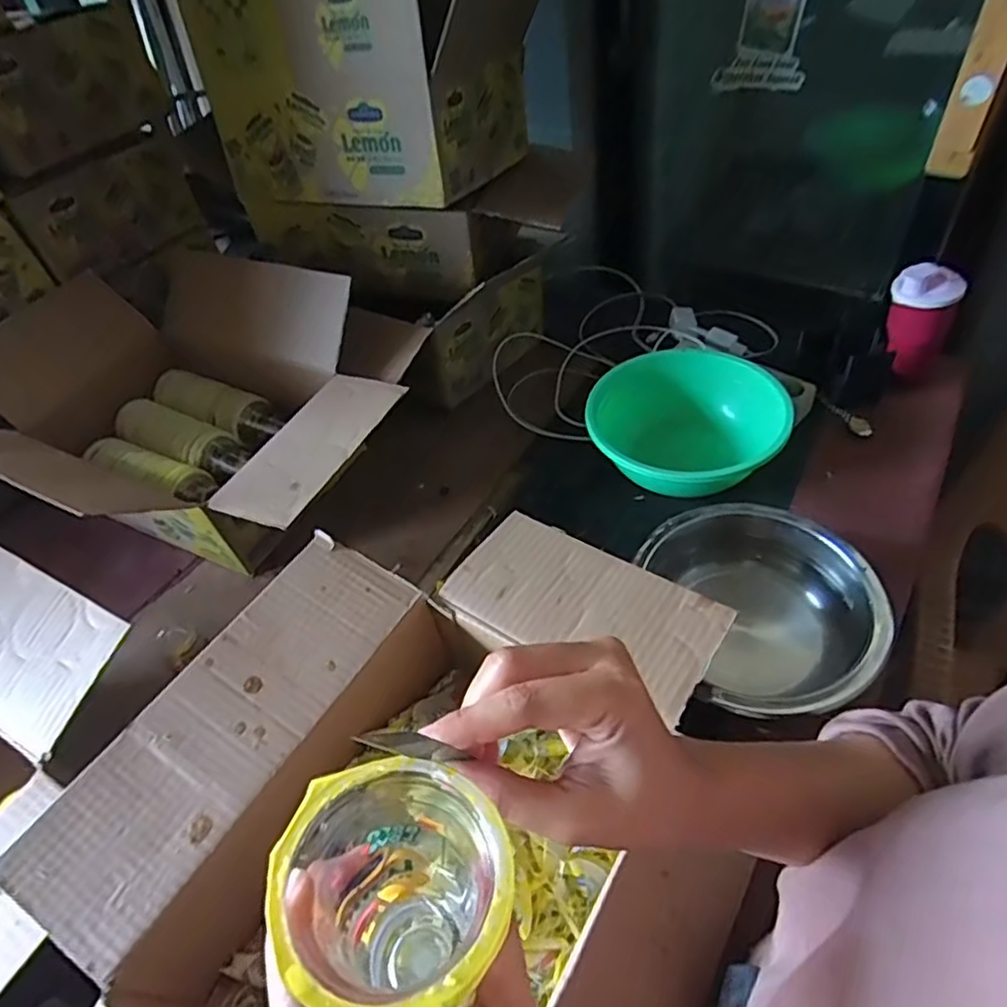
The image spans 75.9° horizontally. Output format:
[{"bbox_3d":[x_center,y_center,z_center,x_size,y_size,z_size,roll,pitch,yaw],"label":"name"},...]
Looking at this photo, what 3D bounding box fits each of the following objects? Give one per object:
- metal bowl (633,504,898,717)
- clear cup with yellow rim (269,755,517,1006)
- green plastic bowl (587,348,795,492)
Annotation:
[{"bbox_3d":[0.248,0.096,0.621,0.189,0.071,0.208,-14,49,-6],"label":"metal bowl"},{"bbox_3d":[-0.030,0.151,0.241,0.073,0.121,0.070,-3,49,4],"label":"clear cup with yellow rim"},{"bbox_3d":[0.218,-0.084,0.787,0.217,0.086,0.215,-3,49,4],"label":"green plastic bowl"}]

